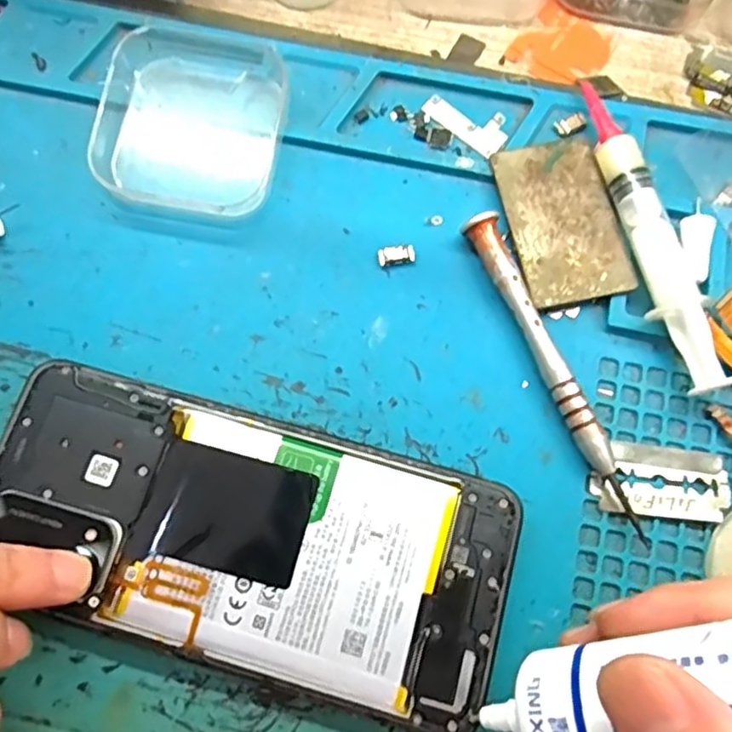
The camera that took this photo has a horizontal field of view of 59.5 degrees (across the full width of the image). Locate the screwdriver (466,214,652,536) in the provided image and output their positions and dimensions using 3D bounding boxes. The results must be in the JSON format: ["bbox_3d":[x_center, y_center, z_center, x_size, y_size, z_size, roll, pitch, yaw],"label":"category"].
[{"bbox_3d":[0.062,0.001,0.209,0.011,0.013,0.113,-25,77,-6],"label":"screwdriver"}]

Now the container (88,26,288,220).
[{"bbox_3d":[-0.063,-0.092,0.233,0.063,0.015,0.072,8,75,2],"label":"container"}]

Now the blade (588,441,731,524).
[{"bbox_3d":[0.094,0.037,0.204,0.042,0.004,0.022,7,75,2],"label":"blade"}]

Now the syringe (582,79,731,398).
[{"bbox_3d":[0.096,-0.045,0.217,0.016,0.014,0.112,-15,76,-4],"label":"syringe"}]

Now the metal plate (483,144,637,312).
[{"bbox_3d":[0.068,-0.050,0.225,0.037,0.007,0.059,-12,75,-3],"label":"metal plate"}]

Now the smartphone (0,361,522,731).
[{"bbox_3d":[-0.037,0.051,0.193,0.158,0.004,0.073,19,76,5],"label":"smartphone"}]

